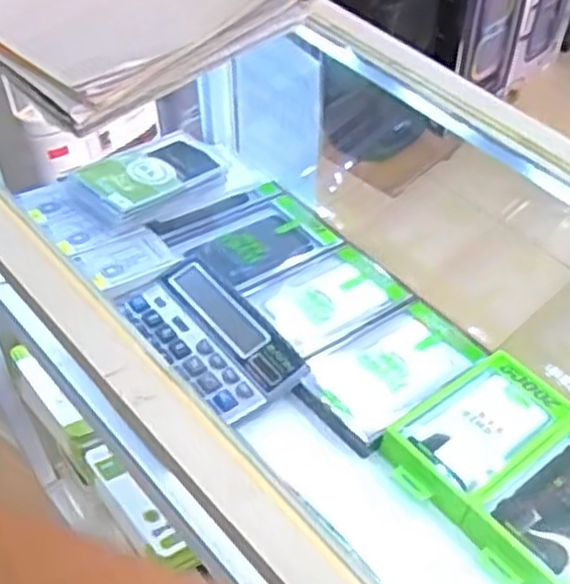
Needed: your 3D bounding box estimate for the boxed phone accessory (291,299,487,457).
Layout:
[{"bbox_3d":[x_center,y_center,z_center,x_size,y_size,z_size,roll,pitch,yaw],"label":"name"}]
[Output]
[{"bbox_3d":[0.110,0.075,0.826,0.112,0.018,0.214,36,47,29],"label":"boxed phone accessory"}]

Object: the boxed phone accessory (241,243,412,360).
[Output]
[{"bbox_3d":[0.042,0.005,0.899,0.171,0.019,0.119,-26,51,-35],"label":"boxed phone accessory"}]

